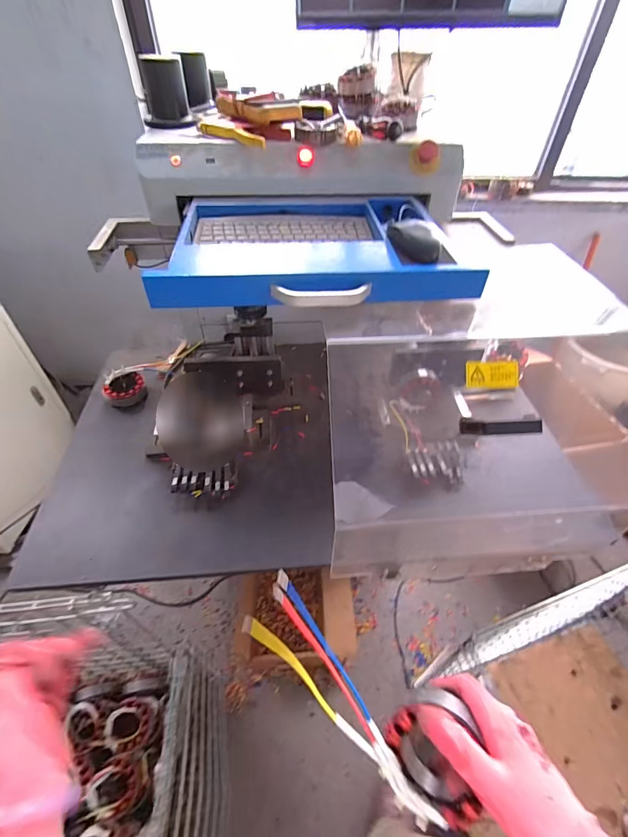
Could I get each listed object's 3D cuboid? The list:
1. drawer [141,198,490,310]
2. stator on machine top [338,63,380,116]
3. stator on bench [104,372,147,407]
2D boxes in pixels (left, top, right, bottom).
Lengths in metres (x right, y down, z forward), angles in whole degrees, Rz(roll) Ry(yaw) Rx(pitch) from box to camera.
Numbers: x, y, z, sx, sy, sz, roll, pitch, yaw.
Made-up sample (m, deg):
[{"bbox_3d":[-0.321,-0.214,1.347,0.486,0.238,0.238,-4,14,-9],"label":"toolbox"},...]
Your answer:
[{"bbox_3d":[0.003,-0.288,0.635,0.456,0.070,0.299,-2,47,-3],"label":"drawer"},{"bbox_3d":[0.095,-0.707,0.846,0.090,0.072,0.076,7,47,5],"label":"stator on machine top"},{"bbox_3d":[-0.423,-0.067,0.877,0.085,0.033,0.090,-23,51,-21],"label":"stator on bench"}]

